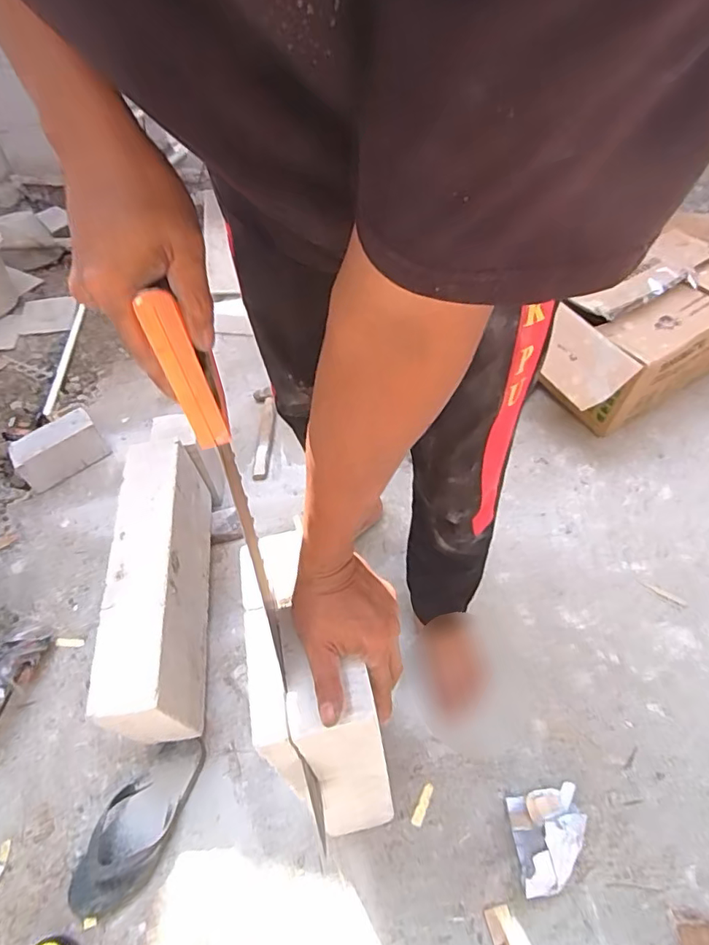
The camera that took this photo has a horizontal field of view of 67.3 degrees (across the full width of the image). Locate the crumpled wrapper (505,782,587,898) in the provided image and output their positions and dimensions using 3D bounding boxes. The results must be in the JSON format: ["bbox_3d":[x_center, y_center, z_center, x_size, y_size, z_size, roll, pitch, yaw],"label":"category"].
[{"bbox_3d":[0.270,0.504,0.727,0.098,0.089,0.119,-3,51,4],"label":"crumpled wrapper"}]

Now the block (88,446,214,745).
[{"bbox_3d":[-0.342,0.198,0.955,0.105,0.217,0.493,-9,48,0],"label":"block"}]

